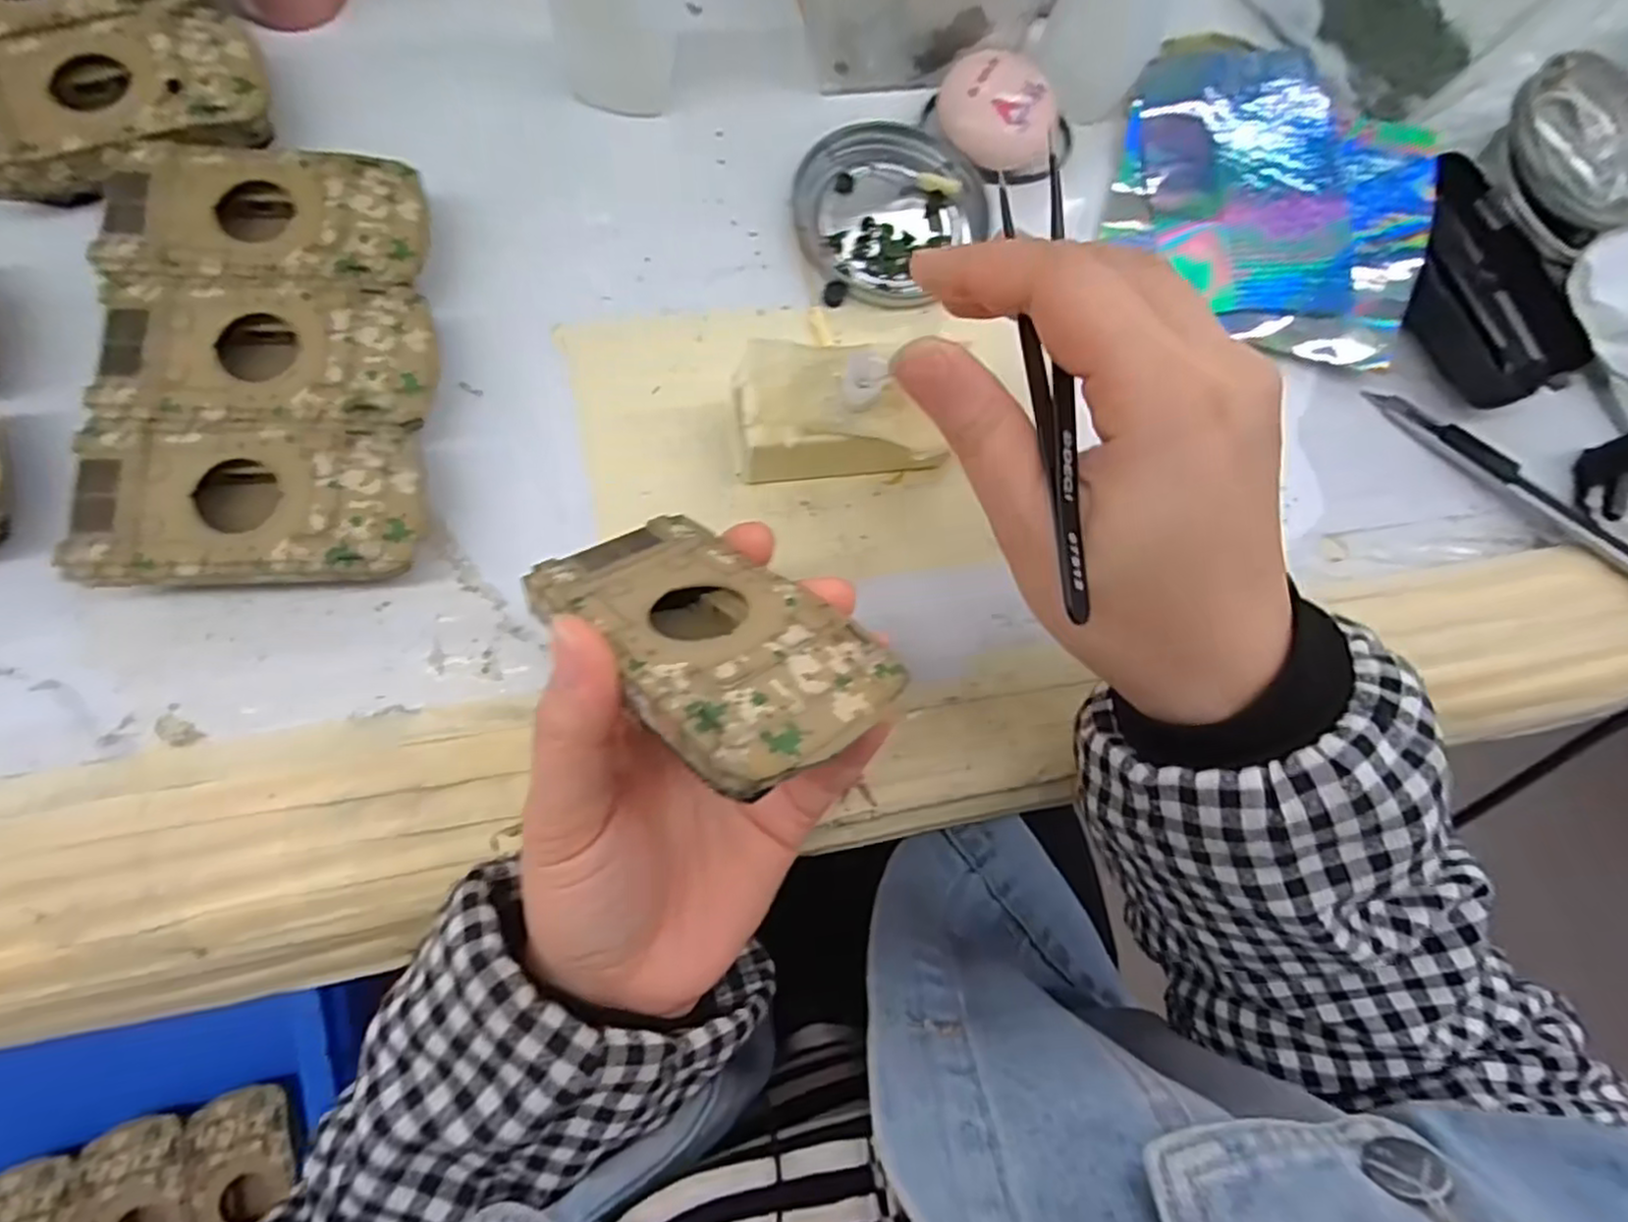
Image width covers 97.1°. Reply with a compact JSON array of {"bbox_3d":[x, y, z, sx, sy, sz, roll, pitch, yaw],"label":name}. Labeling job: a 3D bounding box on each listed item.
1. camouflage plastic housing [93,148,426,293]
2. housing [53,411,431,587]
[{"bbox_3d":[-0.184,-0.131,0.253,0.095,0.032,0.049,-1,78,-7],"label":"camouflage plastic housing"},{"bbox_3d":[-0.174,-0.032,0.229,0.094,0.024,0.050,-1,78,-7],"label":"housing"}]

